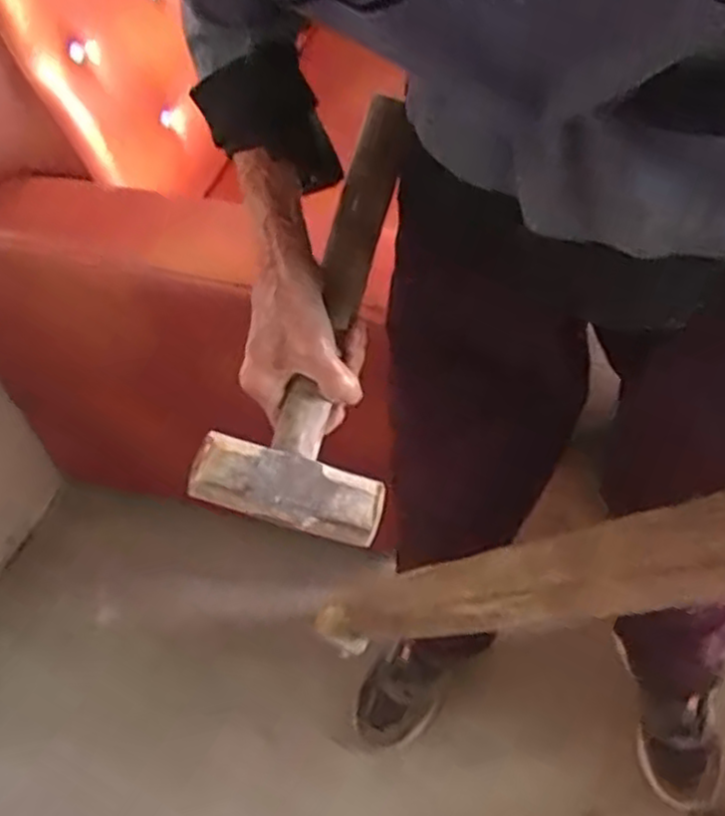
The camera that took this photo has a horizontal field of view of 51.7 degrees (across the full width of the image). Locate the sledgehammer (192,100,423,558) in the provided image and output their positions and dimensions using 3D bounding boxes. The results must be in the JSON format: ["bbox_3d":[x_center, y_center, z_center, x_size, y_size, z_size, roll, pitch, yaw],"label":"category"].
[{"bbox_3d":[-0.038,-0.071,0.512,0.114,0.045,0.308,6,74,-9],"label":"sledgehammer"}]

